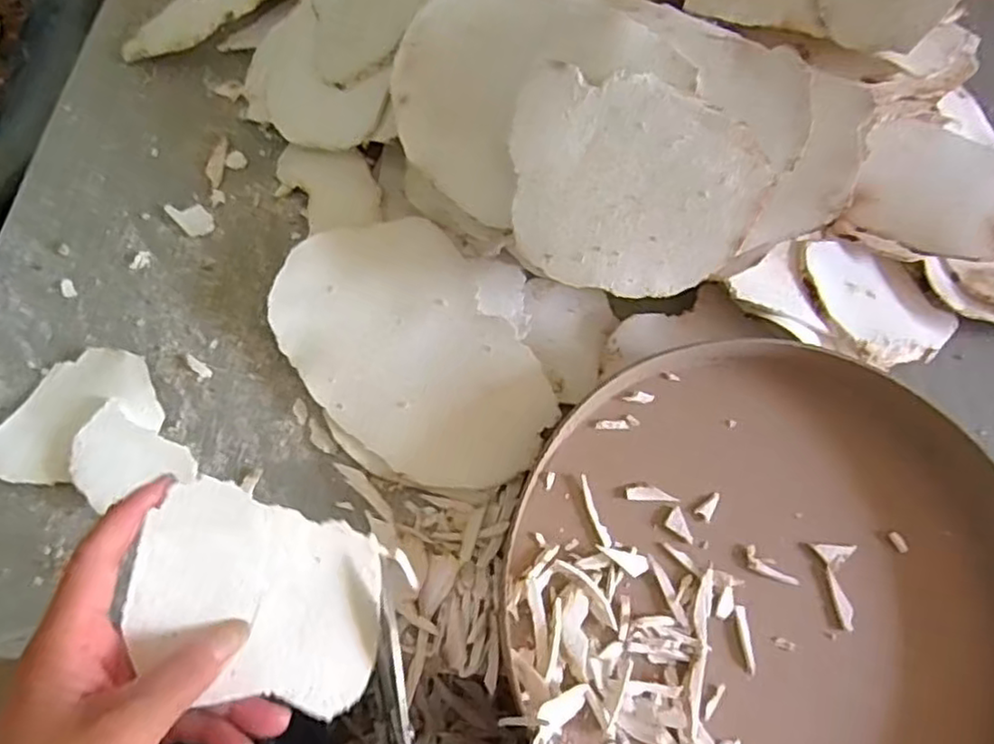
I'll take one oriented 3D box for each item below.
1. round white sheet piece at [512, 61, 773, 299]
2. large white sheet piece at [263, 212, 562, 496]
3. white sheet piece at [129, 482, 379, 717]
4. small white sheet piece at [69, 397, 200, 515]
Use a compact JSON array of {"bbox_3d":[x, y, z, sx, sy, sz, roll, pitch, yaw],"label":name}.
[{"bbox_3d":[0.076,-0.107,0.399,0.142,0.009,0.123,13,88,8],"label":"round white sheet piece"},{"bbox_3d":[-0.055,-0.011,0.442,0.121,0.030,0.193,-31,69,-15],"label":"large white sheet piece"},{"bbox_3d":[-0.104,0.099,0.308,0.107,0.004,0.079,20,63,-8],"label":"white sheet piece"},{"bbox_3d":[-0.219,0.055,0.410,0.068,0.011,0.051,29,67,12],"label":"small white sheet piece"}]

